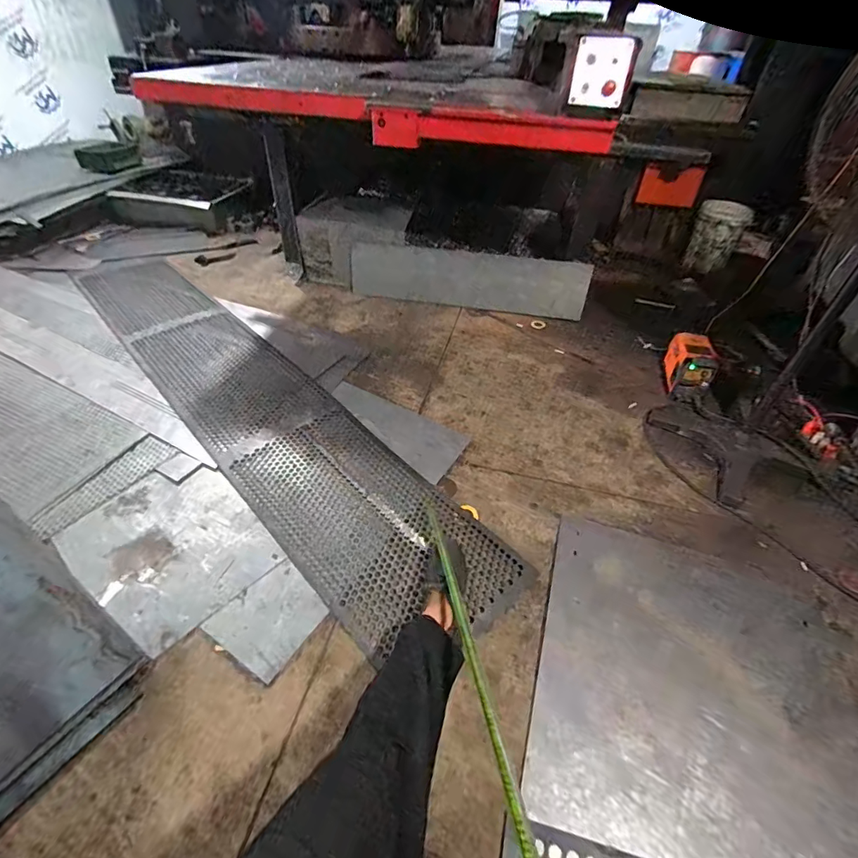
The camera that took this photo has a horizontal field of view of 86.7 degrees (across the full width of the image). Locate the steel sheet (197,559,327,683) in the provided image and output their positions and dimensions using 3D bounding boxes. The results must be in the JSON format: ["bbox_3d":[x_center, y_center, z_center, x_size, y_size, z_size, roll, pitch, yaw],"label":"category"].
[{"bbox_3d":[-0.410,0.495,1.189,0.233,0.006,0.248,29,51,29],"label":"steel sheet"}]

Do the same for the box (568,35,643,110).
[{"bbox_3d":[0.518,-1.076,1.382,0.154,0.160,0.090,11,32,9],"label":"box"}]

